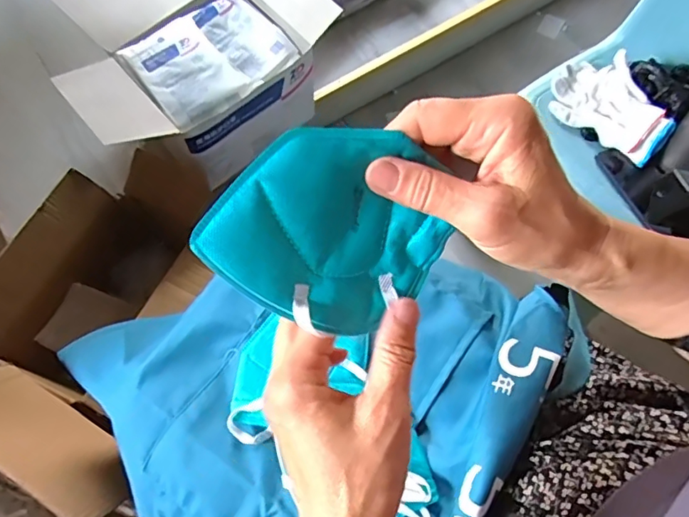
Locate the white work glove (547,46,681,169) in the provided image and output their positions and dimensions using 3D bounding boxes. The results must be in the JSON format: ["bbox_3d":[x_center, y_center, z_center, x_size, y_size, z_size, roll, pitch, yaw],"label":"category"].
[{"bbox_3d":[0.396,-0.228,0.774,0.181,0.055,0.114,43,111,23],"label":"white work glove"}]

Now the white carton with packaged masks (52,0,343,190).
[{"bbox_3d":[-0.266,-0.358,0.907,0.417,0.188,0.381,-39,74,-15],"label":"white carton with packaged masks"}]

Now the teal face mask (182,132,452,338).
[{"bbox_3d":[-0.002,-0.016,0.260,0.114,0.007,0.101,27,94,-26],"label":"teal face mask"}]

